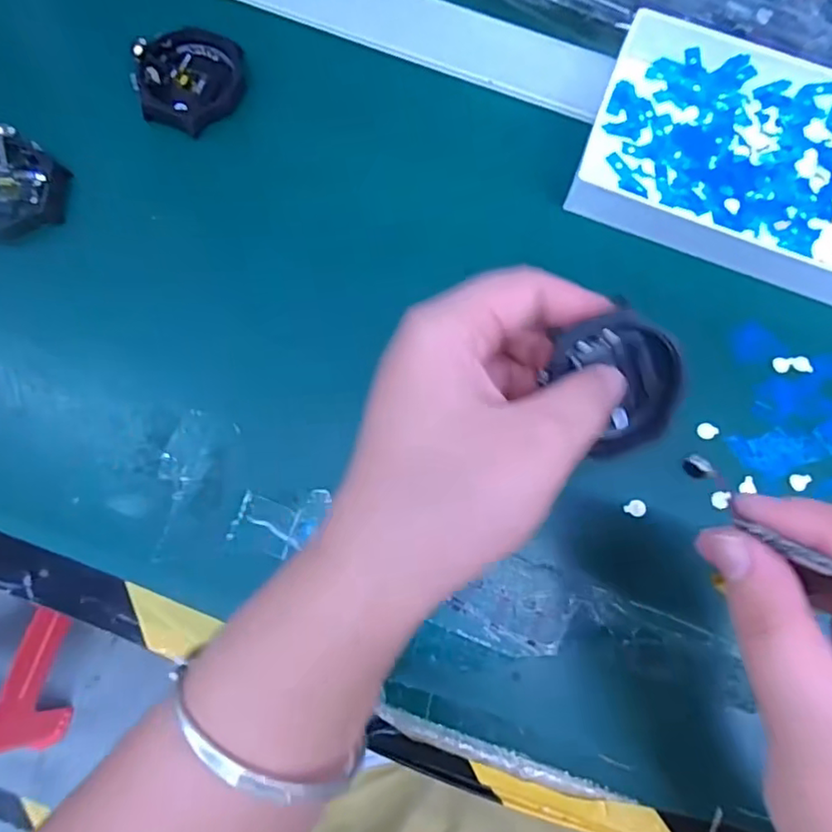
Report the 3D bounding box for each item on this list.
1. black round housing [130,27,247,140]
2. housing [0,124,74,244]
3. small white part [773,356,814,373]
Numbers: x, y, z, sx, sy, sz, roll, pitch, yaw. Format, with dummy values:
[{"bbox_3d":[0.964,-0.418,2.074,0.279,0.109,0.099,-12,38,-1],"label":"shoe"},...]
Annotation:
[{"bbox_3d":[-0.112,-0.164,0.288,0.047,0.014,0.053,21,74,2],"label":"black round housing"},{"bbox_3d":[-0.190,-0.104,0.269,0.052,0.012,0.050,1,74,-4],"label":"housing"},{"bbox_3d":[0.175,-0.024,0.271,0.017,0.004,0.008,1,74,-4],"label":"small white part"}]

